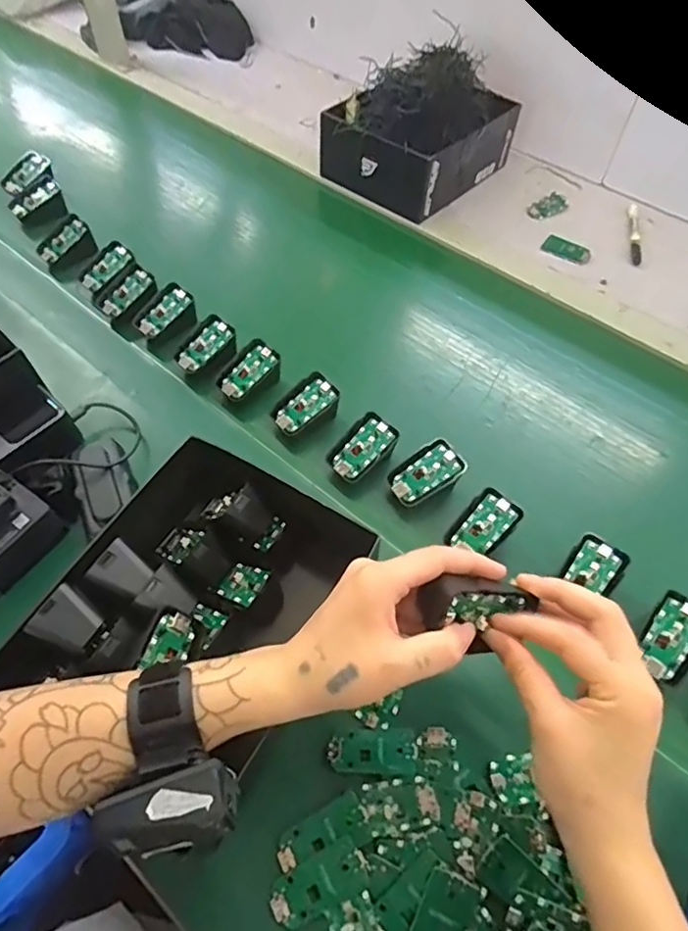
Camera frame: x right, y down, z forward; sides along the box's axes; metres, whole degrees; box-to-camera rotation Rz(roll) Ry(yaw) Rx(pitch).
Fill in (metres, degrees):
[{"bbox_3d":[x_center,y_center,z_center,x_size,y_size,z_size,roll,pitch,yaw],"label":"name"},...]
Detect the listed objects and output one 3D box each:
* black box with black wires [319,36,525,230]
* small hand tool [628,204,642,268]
[{"bbox_3d":[0.110,-0.487,0.805,0.192,0.145,0.240,37,62,21],"label":"black box with black wires"},{"bbox_3d":[0.406,-0.327,0.786,0.014,0.006,0.144,13,56,7],"label":"small hand tool"}]

